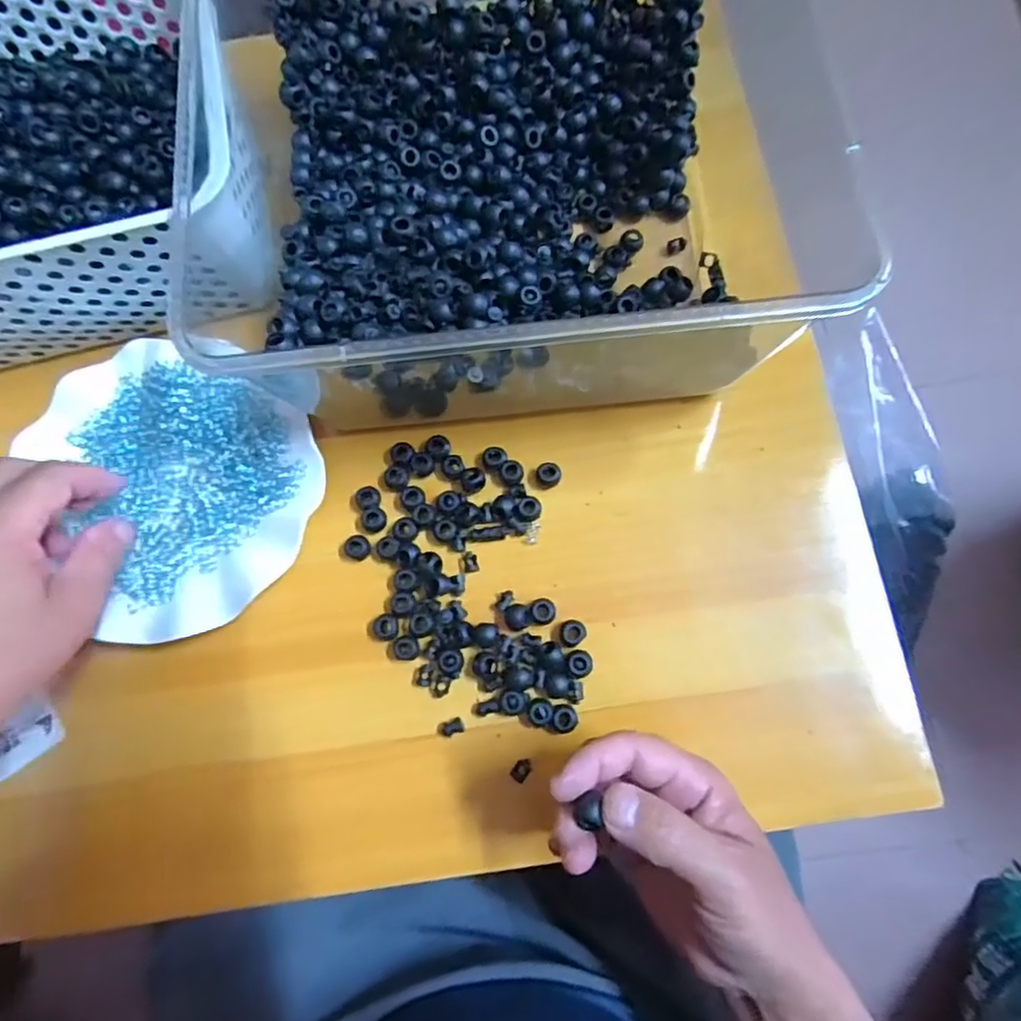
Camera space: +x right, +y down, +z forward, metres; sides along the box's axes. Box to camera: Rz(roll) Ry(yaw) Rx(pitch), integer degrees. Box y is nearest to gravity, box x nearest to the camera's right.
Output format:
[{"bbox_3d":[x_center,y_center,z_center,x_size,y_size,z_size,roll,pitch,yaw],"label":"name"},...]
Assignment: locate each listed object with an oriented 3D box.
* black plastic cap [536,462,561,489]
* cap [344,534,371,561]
[{"bbox_3d":[0.023,-0.022,0.386,0.015,0.008,0.015,0,76,2],"label":"black plastic cap"},{"bbox_3d":[-0.092,0.023,0.380,0.015,0.007,0.015,0,76,2],"label":"cap"}]

